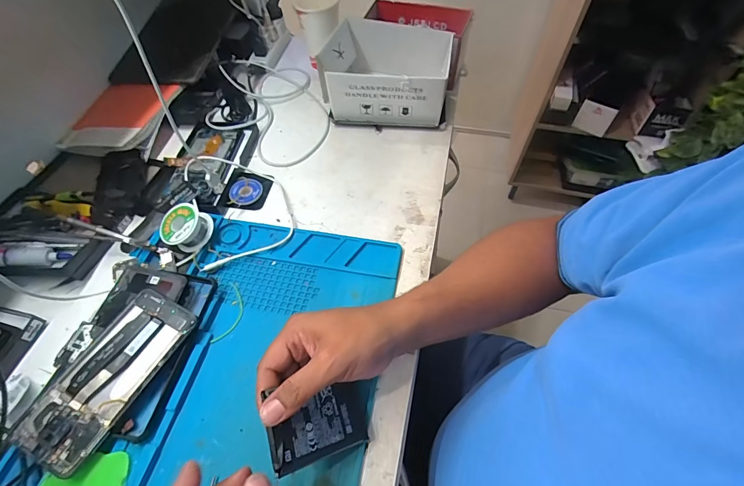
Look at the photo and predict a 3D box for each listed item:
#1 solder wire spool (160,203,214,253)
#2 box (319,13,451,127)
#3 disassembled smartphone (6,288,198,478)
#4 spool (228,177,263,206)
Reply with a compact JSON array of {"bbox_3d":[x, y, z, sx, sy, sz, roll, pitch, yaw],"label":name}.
[{"bbox_3d":[-0.232,-0.018,0.451,0.053,0.039,0.053,-6,68,14],"label":"solder wire spool"},{"bbox_3d":[0.021,-0.265,0.570,0.190,0.117,0.131,9,57,8],"label":"box"},{"bbox_3d":[-0.252,0.125,0.348,0.073,0.006,0.163,27,61,9],"label":"disassembled smartphone"},{"bbox_3d":[-0.179,-0.074,0.509,0.045,0.007,0.044,0,56,-1],"label":"spool"}]

